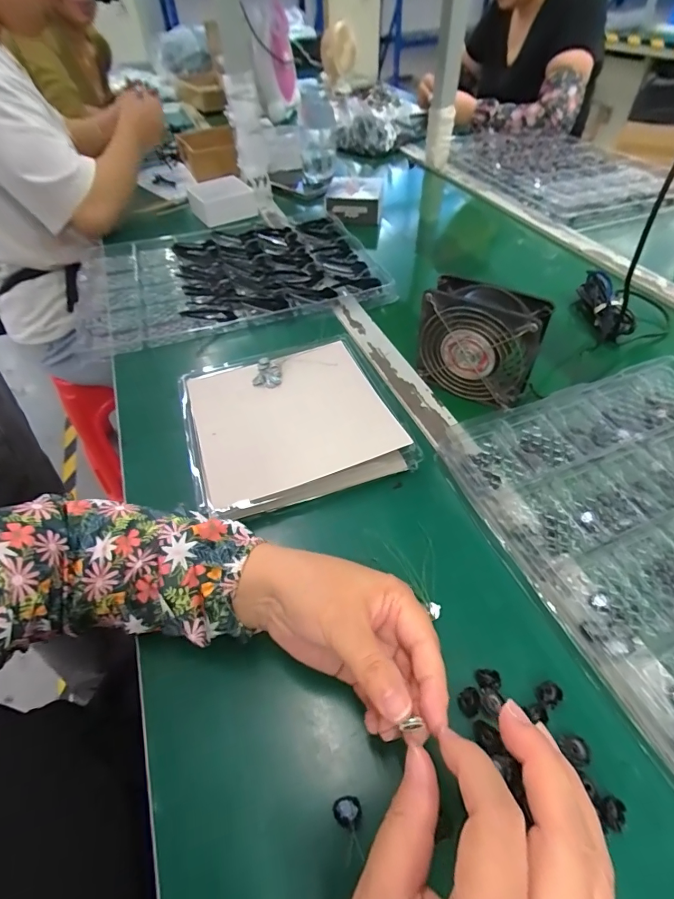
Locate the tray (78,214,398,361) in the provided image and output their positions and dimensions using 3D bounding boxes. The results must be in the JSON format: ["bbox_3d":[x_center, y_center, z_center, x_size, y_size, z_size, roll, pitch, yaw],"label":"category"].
[{"bbox_3d":[-0.164,-0.281,0.657,0.447,0.024,0.311,-15,50,-10],"label":"tray"}]

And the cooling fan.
[{"bbox_3d":[0.150,-0.114,0.446,0.117,0.107,0.045,33,58,28],"label":"cooling fan"}]

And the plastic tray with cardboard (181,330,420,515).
[{"bbox_3d":[-0.048,-0.034,0.435,0.205,0.033,0.207,-16,50,-10],"label":"plastic tray with cardboard"}]

